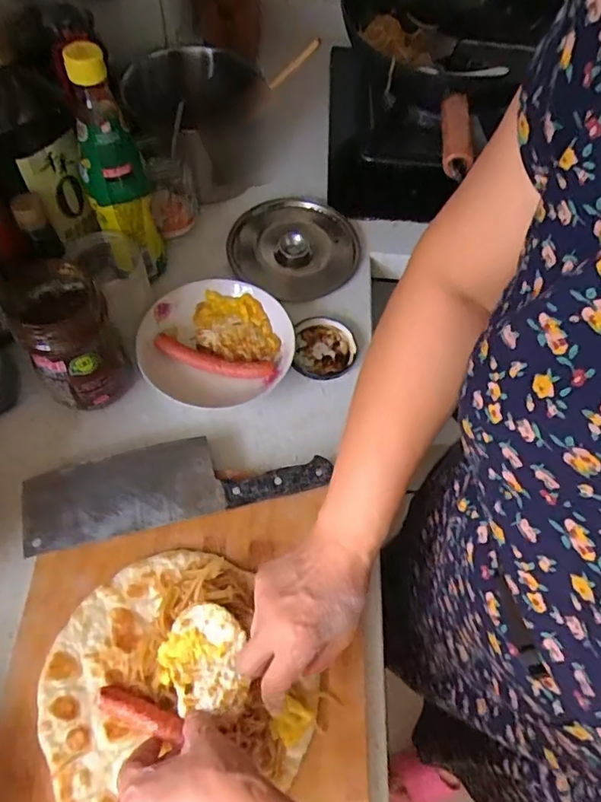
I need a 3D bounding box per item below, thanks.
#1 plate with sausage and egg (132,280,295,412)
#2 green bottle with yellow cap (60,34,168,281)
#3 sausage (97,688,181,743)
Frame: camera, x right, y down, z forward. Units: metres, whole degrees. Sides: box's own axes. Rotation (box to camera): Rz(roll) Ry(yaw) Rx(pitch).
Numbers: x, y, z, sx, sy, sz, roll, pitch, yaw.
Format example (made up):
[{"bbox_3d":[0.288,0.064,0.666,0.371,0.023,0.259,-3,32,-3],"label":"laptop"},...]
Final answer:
[{"bbox_3d":[-0.097,-0.064,0.605,0.161,0.048,0.156,2,58,-4],"label":"plate with sausage and egg"},{"bbox_3d":[-0.193,-0.239,0.568,0.070,0.247,0.056,-16,61,-14],"label":"green bottle with yellow cap"},{"bbox_3d":[-0.125,0.242,0.417,0.076,0.013,0.019,13,57,16],"label":"sausage"}]

